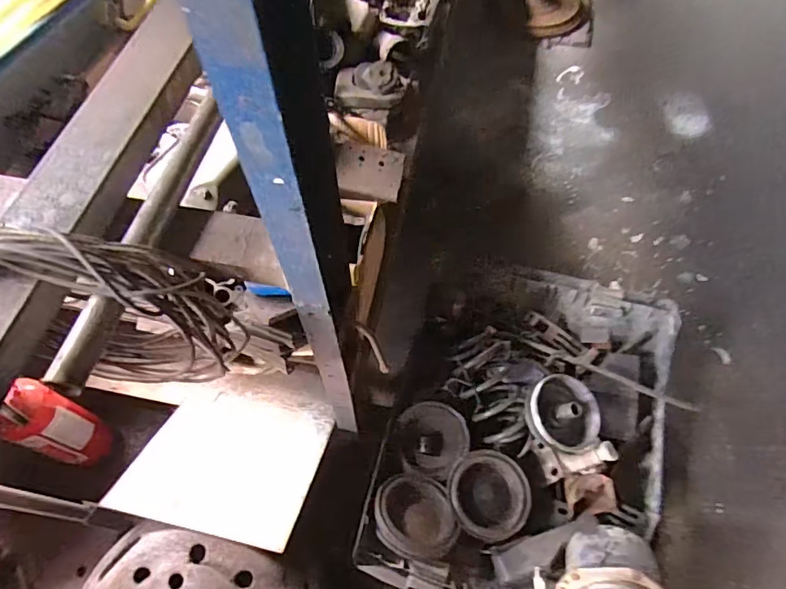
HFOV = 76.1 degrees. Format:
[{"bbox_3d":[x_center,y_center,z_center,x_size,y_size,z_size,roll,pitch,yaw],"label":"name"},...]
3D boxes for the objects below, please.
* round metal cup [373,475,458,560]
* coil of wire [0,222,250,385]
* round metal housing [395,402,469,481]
[{"bbox_3d":[0.054,0.513,1.171,0.177,0.104,0.183,0,64,0],"label":"round metal cup"},{"bbox_3d":[-0.366,0.034,0.697,0.300,0.369,0.091,6,64,3],"label":"coil of wire"},{"bbox_3d":[0.099,0.373,1.286,0.183,0.056,0.193,-12,64,-6],"label":"round metal housing"}]

